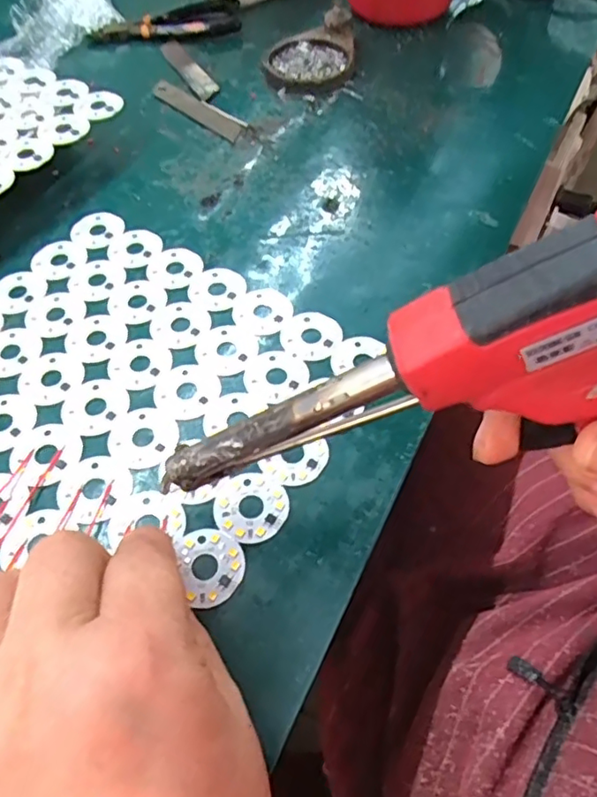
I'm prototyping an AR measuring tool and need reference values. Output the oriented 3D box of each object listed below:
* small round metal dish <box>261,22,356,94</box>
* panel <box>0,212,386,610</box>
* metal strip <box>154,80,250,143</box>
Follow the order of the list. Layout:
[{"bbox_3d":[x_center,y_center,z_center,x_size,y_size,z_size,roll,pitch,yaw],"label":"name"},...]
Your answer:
[{"bbox_3d":[0.009,-0.259,0.444,0.067,0.014,0.081,3,56,3],"label":"small round metal dish"},{"bbox_3d":[-0.094,0.003,0.277,0.207,0.006,0.205,29,61,18],"label":"panel"},{"bbox_3d":[-0.075,-0.213,0.423,0.097,0.004,0.022,39,64,23],"label":"metal strip"}]

